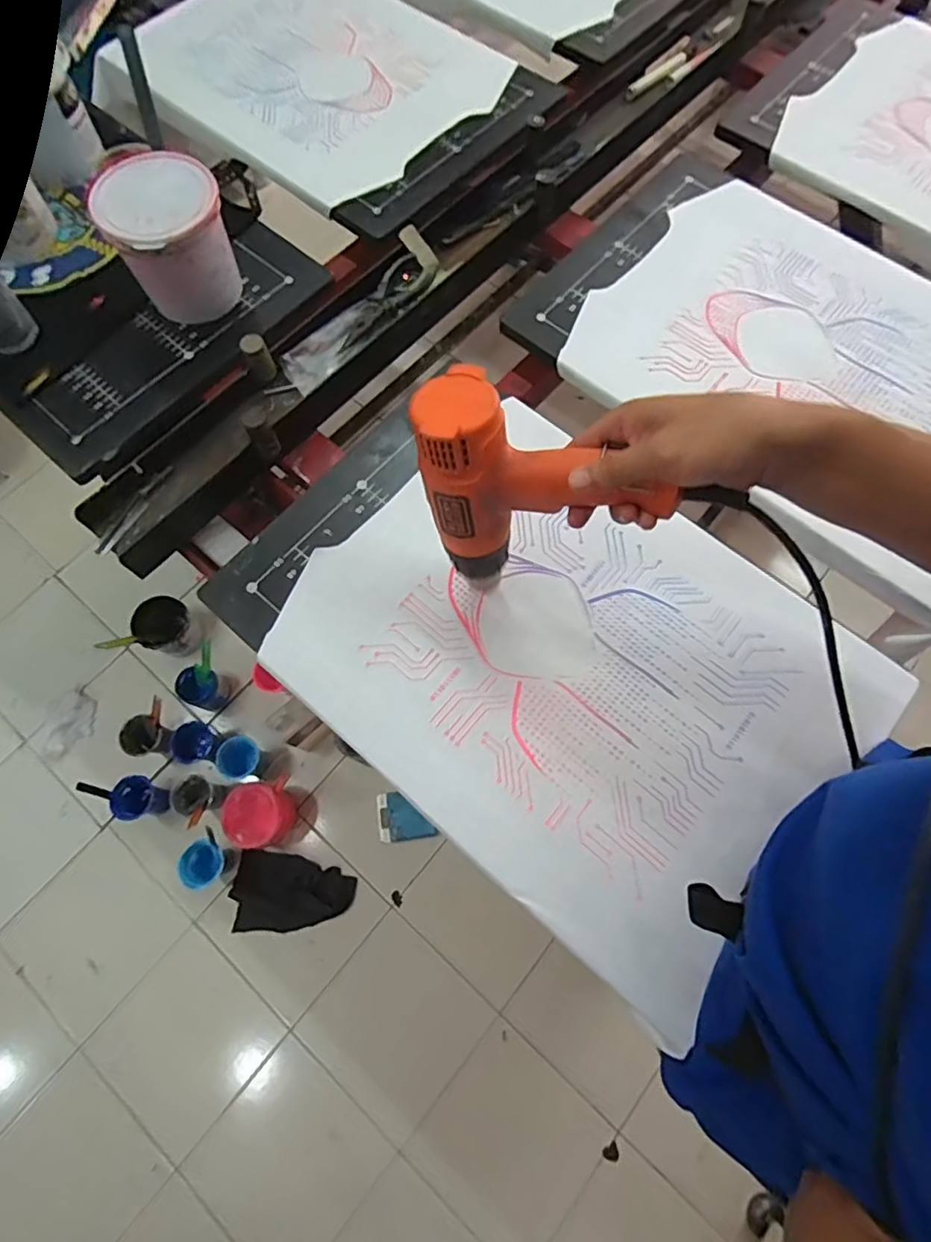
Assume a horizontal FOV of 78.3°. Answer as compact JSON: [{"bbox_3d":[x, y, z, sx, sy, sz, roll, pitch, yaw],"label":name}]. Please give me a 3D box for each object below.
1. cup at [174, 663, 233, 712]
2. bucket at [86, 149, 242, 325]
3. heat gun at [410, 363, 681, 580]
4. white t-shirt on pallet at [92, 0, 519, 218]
[{"bbox_3d":[-0.622,0.156,1.351,0.095,0.077,0.090,23,73,8],"label":"cup"},{"bbox_3d":[-0.314,-0.408,0.634,0.115,0.138,0.111,0,69,0],"label":"bucket"},{"bbox_3d":[0.045,-0.080,0.435,0.175,0.168,0.071,29,71,10],"label":"heat gun"},{"bbox_3d":[-0.243,-0.841,0.853,0.551,0.031,0.454,40,74,14],"label":"white t-shirt on pallet"}]

